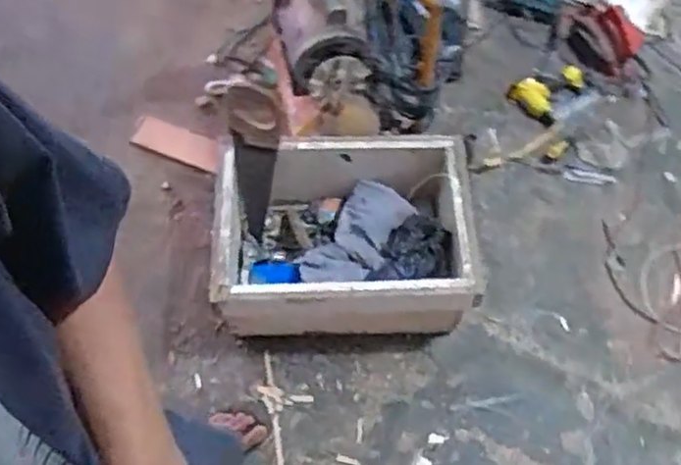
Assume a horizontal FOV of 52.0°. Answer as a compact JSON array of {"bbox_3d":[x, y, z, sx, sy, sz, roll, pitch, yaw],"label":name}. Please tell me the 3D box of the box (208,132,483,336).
[{"bbox_3d":[0.000,0.024,1.485,0.503,0.246,0.383,-3,62,-6],"label":"box"}]

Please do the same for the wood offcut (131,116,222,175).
[{"bbox_3d":[-0.408,-0.223,1.764,0.247,0.032,0.090,22,60,9],"label":"wood offcut"}]

